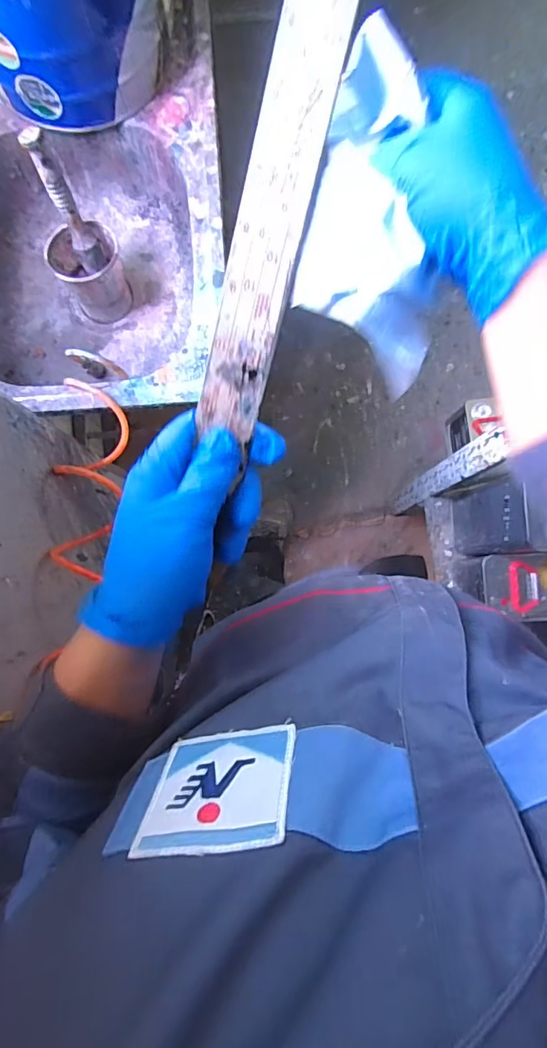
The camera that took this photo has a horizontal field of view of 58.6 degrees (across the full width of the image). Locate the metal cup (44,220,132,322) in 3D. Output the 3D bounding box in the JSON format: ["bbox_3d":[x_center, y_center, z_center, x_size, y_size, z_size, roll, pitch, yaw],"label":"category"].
[{"bbox_3d":[-0.262,-0.361,0.712,0.097,0.097,0.094,-15,85,-1],"label":"metal cup"}]

